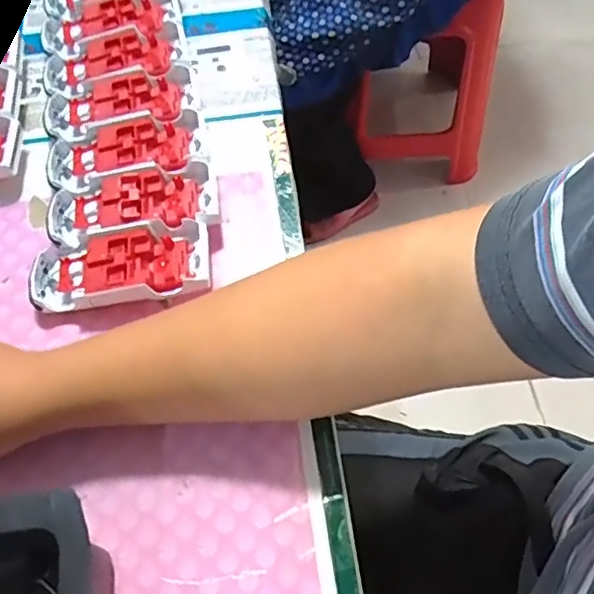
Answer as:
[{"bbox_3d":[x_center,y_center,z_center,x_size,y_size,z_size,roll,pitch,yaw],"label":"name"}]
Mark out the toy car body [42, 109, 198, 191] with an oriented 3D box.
[{"bbox_3d":[-0.141,-0.118,0.462,0.125,0.029,0.054,-8,63,0],"label":"toy car body"}]

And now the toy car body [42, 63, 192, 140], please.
[{"bbox_3d":[-0.153,-0.164,0.488,0.125,0.029,0.051,-10,63,-1],"label":"toy car body"}]

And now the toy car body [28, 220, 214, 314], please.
[{"bbox_3d":[-0.129,-0.019,0.415,0.131,0.031,0.053,-6,63,1],"label":"toy car body"}]

